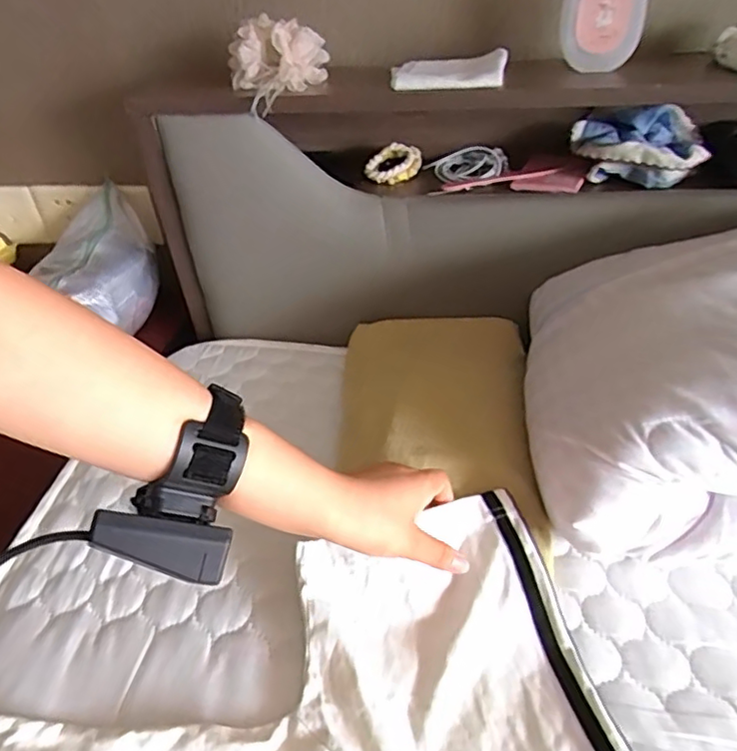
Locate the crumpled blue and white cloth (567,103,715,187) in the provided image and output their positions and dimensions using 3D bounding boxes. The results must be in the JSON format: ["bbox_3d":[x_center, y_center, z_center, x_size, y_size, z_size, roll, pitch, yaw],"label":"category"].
[{"bbox_3d":[0.275,-0.235,0.616,0.128,0.062,0.103,7,41,17],"label":"crumpled blue and white cloth"}]

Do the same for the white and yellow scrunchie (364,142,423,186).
[{"bbox_3d":[0.028,-0.234,0.662,0.058,0.028,0.044,0,40,10],"label":"white and yellow scrunchie"}]

